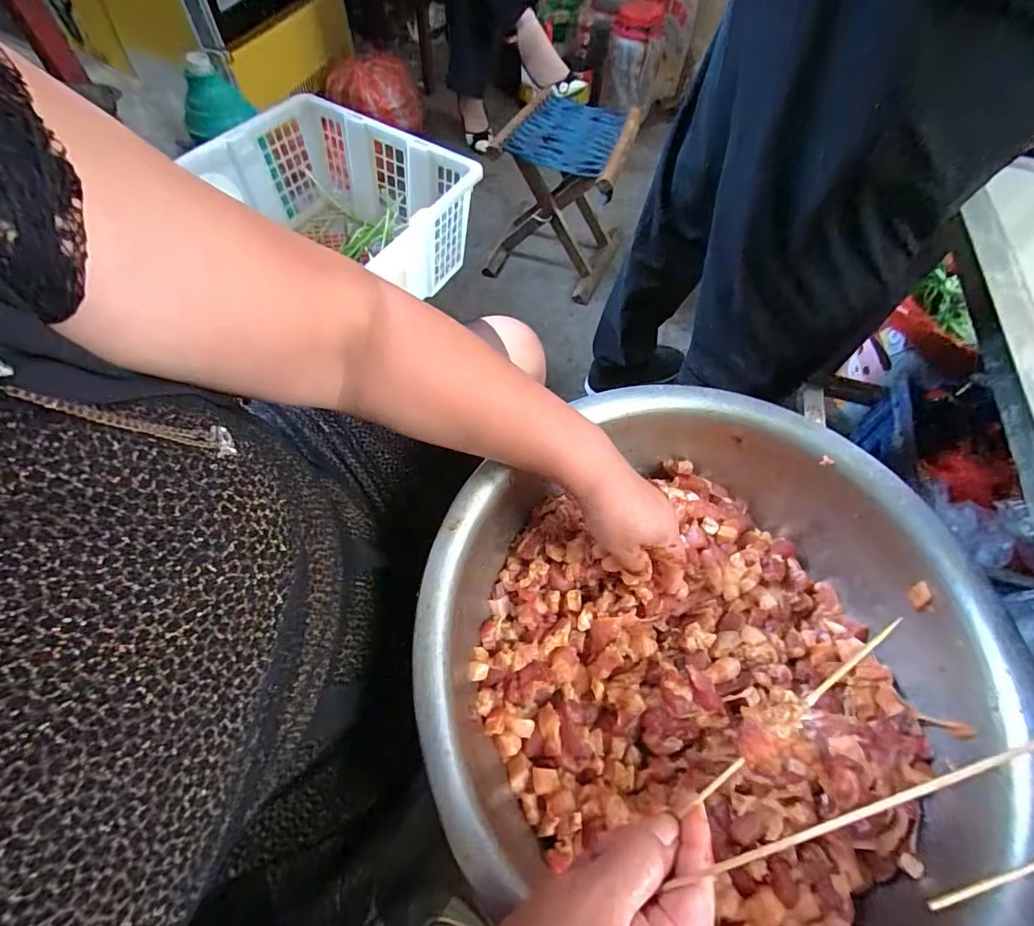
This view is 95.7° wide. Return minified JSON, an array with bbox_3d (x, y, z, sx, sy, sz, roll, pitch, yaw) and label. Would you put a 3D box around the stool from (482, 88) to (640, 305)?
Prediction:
[{"bbox_3d":[0.101,-0.601,1.073,0.270,0.295,0.247,21,62,9],"label":"stool"}]

